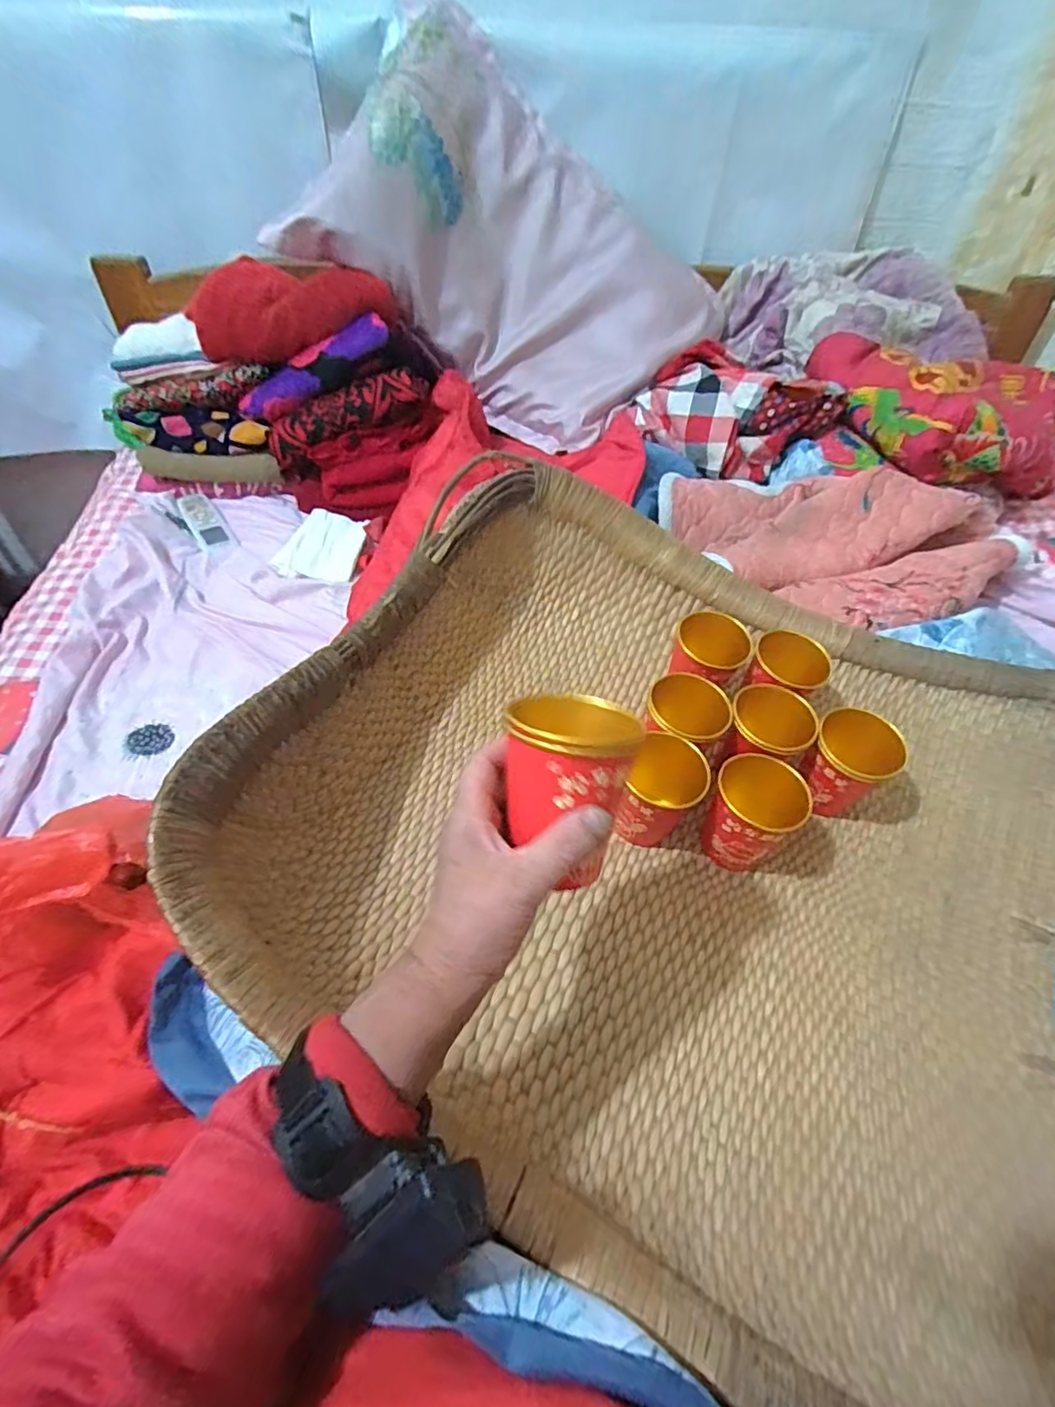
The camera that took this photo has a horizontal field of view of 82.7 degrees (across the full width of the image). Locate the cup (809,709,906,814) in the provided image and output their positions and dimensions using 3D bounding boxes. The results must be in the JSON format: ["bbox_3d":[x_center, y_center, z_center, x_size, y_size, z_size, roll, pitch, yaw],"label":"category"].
[{"bbox_3d":[0.279,0.060,0.532,0.063,0.100,0.068,2,48,-2],"label":"cup"}]

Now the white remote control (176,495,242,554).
[{"bbox_3d":[-0.509,-0.285,0.952,0.054,0.021,0.139,-29,55,-26],"label":"white remote control"}]

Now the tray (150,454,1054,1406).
[{"bbox_3d":[0.143,0.071,0.468,0.593,0.171,0.593,21,50,15],"label":"tray"}]

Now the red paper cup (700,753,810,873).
[{"bbox_3d":[0.183,0.097,0.496,0.070,0.094,0.063,33,54,24],"label":"red paper cup"}]

